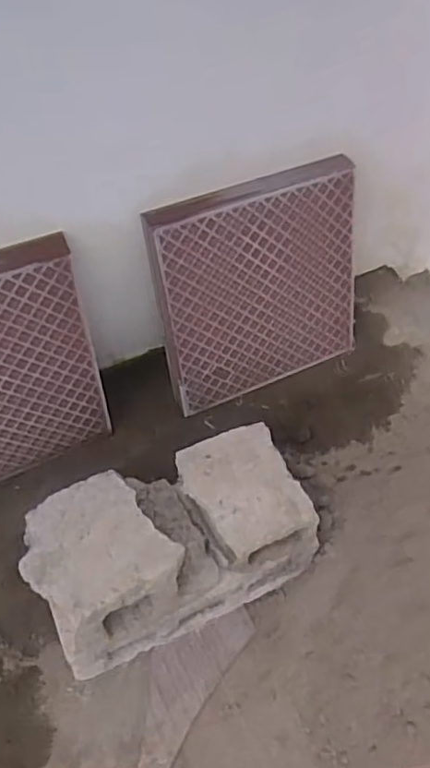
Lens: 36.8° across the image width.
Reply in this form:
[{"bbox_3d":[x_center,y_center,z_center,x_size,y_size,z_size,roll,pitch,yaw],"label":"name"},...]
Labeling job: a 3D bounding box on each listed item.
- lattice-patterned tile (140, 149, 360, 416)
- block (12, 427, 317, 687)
[{"bbox_3d":[0.077,-0.173,1.143,0.383,0.383,0.055,-23,40,-16],"label":"lattice-patterned tile"},{"bbox_3d":[-0.062,0.233,0.943,0.373,0.199,0.203,-22,58,-16],"label":"block"}]

